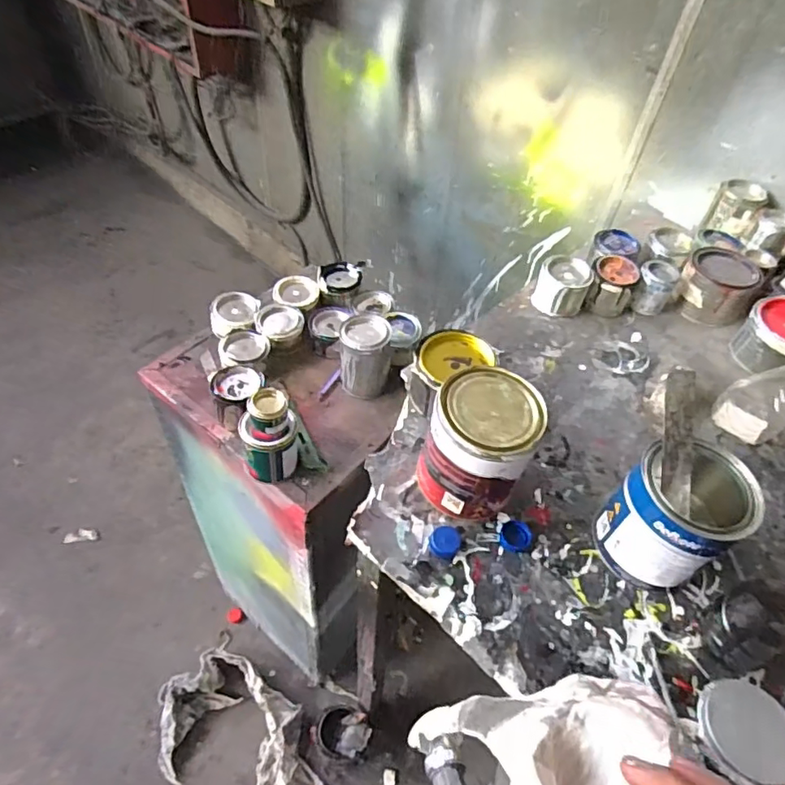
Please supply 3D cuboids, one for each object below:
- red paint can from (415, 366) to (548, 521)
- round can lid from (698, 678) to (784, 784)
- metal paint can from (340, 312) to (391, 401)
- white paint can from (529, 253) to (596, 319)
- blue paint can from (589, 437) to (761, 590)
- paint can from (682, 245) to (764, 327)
[{"bbox_3d":[0.090,0.060,0.591,0.098,0.141,0.099,3,50,-3],"label":"red paint can"},{"bbox_3d":[0.315,0.299,0.497,0.083,0.015,0.088,3,50,-3],"label":"round can lid"},{"bbox_3d":[-0.040,-0.055,0.823,0.068,0.117,0.071,3,50,-3],"label":"metal paint can"},{"bbox_3d":[0.251,-0.154,0.826,0.080,0.066,0.064,23,52,13],"label":"white paint can"},{"bbox_3d":[0.279,0.126,0.565,0.109,0.126,0.099,-26,57,-24],"label":"blue paint can"},{"bbox_3d":[0.483,-0.160,0.843,0.101,0.074,0.098,3,50,-3],"label":"paint can"}]

